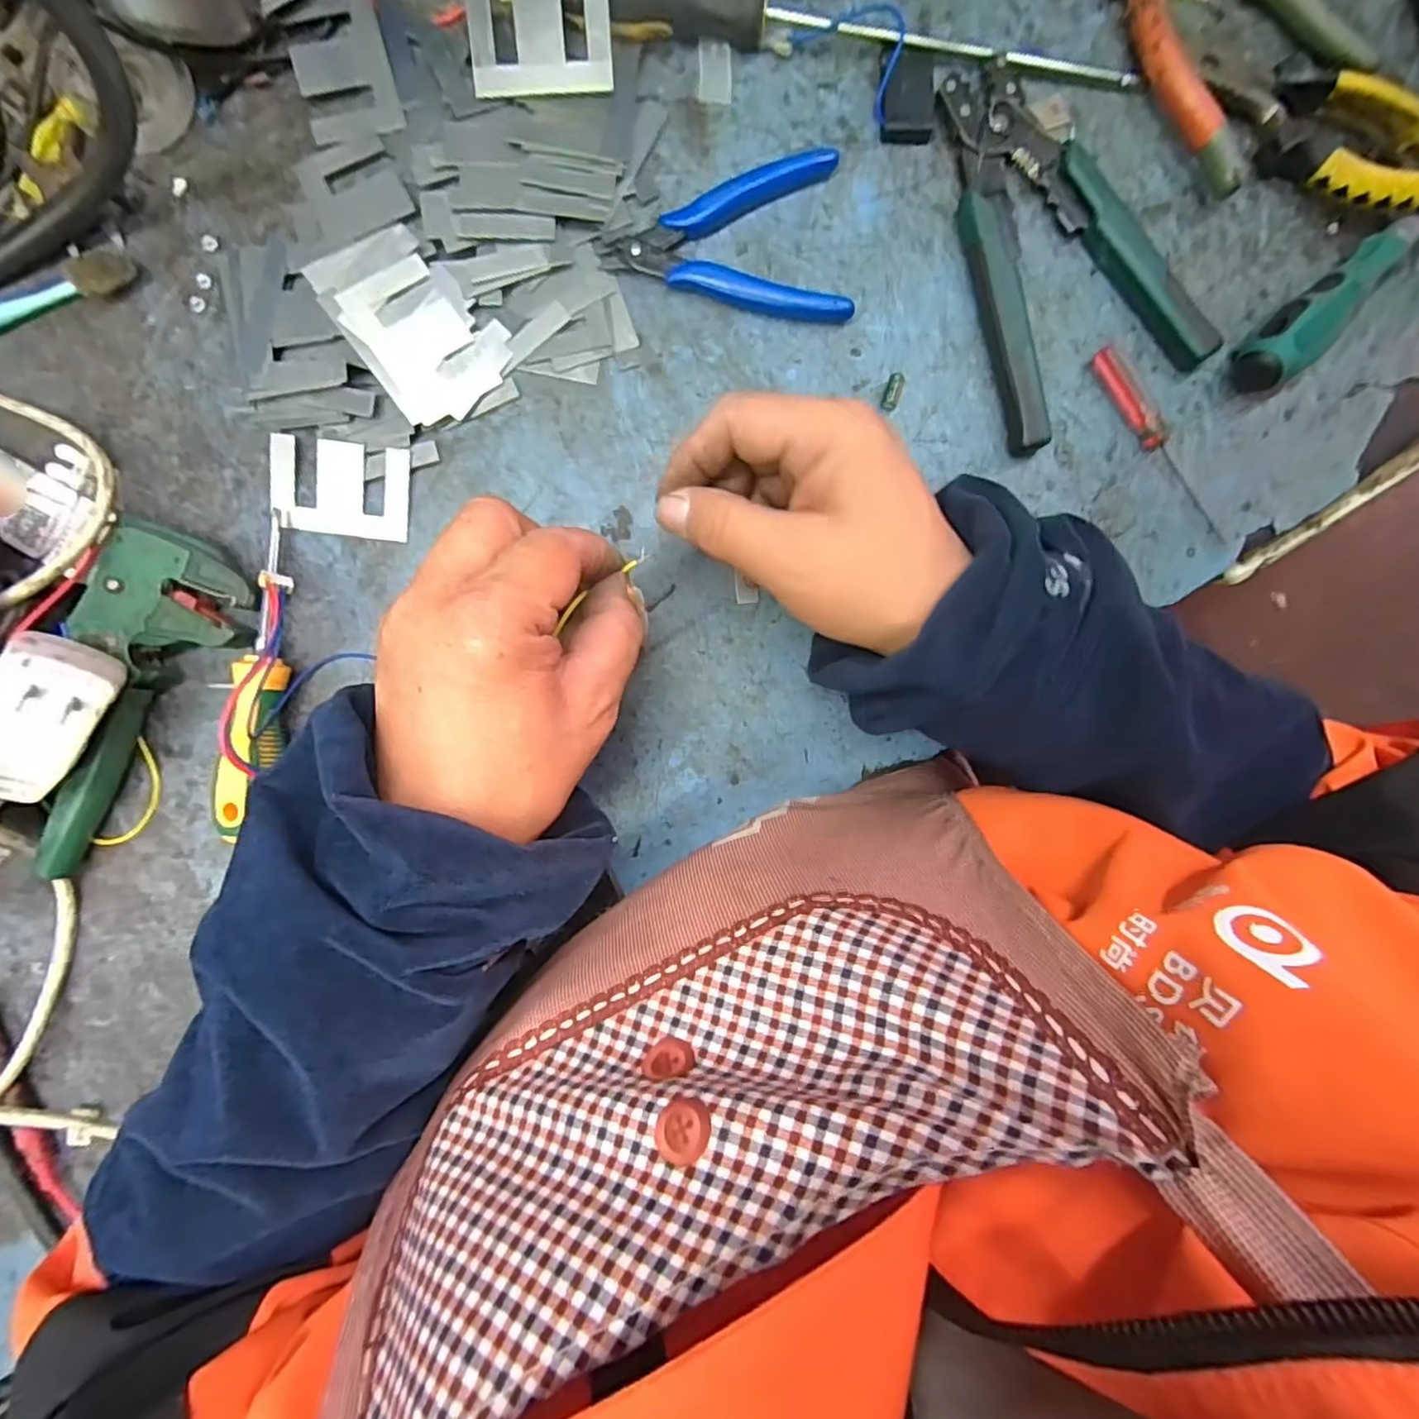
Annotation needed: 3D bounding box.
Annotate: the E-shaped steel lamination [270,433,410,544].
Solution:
[{"bbox_3d":[-0.184,-0.110,0.319,0.065,0.005,0.044,6,92,-3],"label":"E-shaped steel lamination"}]

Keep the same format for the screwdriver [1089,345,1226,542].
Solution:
[{"bbox_3d":[0.231,-0.135,0.326,0.012,0.009,0.113,-37,94,-1],"label":"screwdriver"}]

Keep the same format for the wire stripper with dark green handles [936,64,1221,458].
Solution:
[{"bbox_3d":[0.186,-0.234,0.321,0.112,0.018,0.179,-17,93,-2],"label":"wire stripper with dark green handles"}]

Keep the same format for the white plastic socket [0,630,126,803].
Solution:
[{"bbox_3d":[-0.286,0.006,0.272,0.036,0.027,0.068,28,99,-38],"label":"white plastic socket"}]

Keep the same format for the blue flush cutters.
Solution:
[{"bbox_3d":[0.011,-0.238,0.317,0.120,0.013,0.078,3,92,-3],"label":"blue flush cutters"}]

